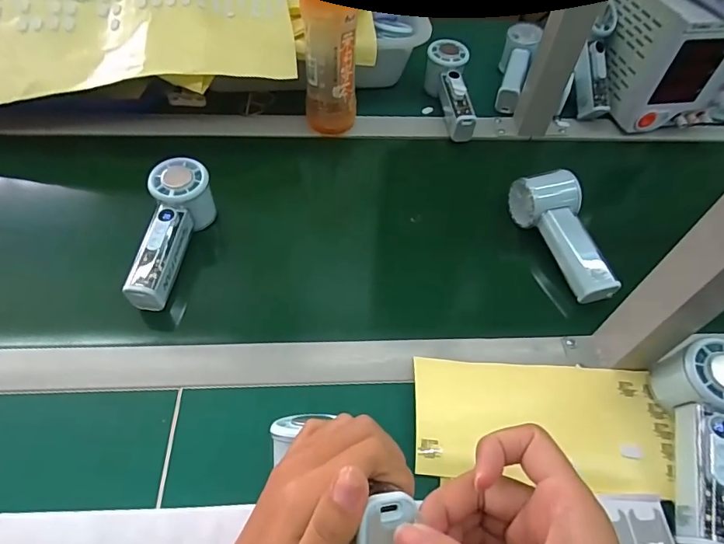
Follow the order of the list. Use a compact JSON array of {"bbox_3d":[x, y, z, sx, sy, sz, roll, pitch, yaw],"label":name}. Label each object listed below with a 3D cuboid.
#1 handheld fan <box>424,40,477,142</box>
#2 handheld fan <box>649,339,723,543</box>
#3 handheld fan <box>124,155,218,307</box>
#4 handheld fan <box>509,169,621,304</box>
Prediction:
[{"bbox_3d":[0.125,-0.245,0.630,0.051,0.054,0.151,-6,69,-8],"label":"handheld fan"},{"bbox_3d":[0.263,0.131,0.354,0.054,0.054,0.149,15,68,7],"label":"handheld fan"},{"bbox_3d":[-0.192,-0.037,0.460,0.049,0.056,0.155,8,66,2],"label":"handheld fan"},{"bbox_3d":[0.212,-0.042,0.481,0.057,0.045,0.144,-7,53,-9],"label":"handheld fan"}]

